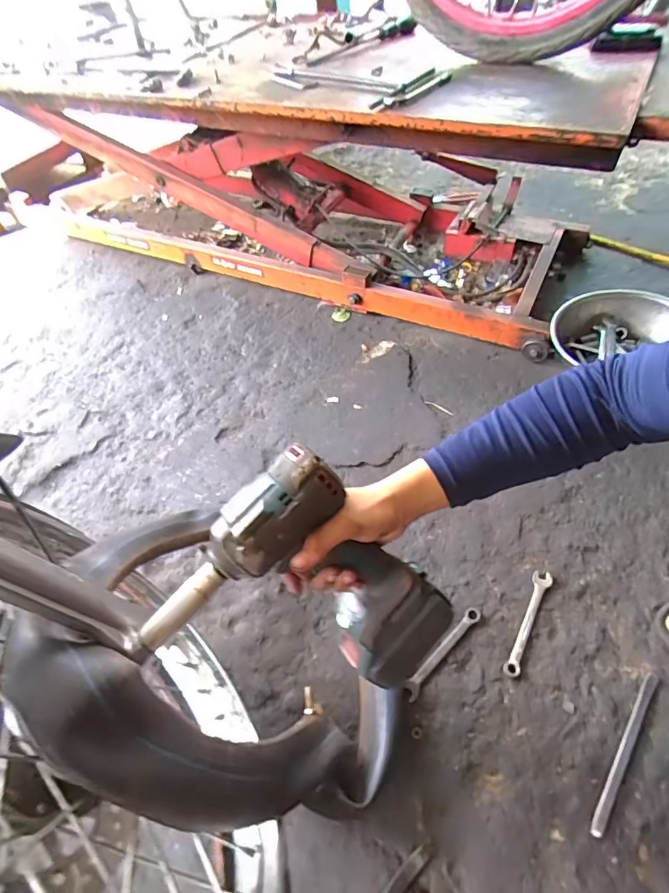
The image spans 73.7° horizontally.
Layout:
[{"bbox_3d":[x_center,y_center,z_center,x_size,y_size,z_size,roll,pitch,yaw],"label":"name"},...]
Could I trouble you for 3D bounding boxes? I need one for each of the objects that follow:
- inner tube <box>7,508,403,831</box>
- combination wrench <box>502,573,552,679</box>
[{"bbox_3d":[-0.129,0.211,0.464,0.387,0.337,0.196,35,64,28],"label":"inner tube"},{"bbox_3d":[0.276,0.246,0.636,0.026,0.011,0.161,24,60,22],"label":"combination wrench"}]

